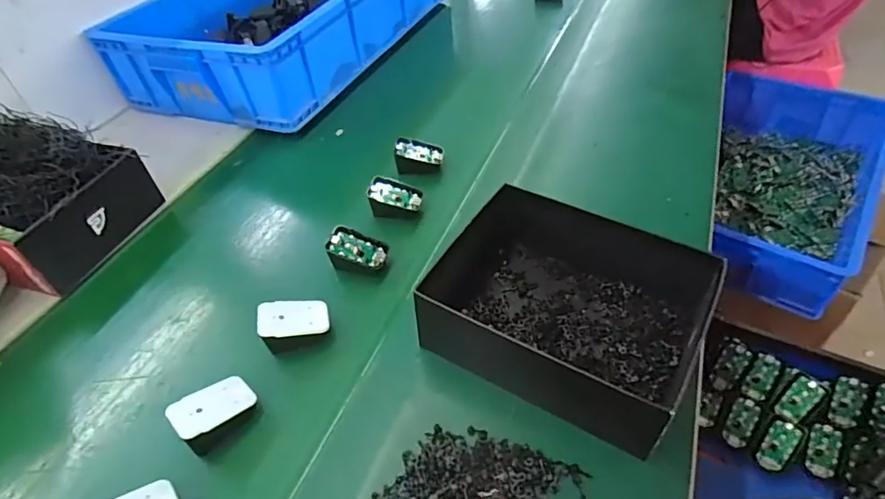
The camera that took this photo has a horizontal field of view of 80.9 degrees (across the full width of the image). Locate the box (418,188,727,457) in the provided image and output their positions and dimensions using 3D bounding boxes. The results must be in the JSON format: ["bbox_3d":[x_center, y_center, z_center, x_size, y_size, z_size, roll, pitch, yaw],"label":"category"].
[{"bbox_3d":[0.123,0.053,0.515,0.242,0.078,0.197,18,50,22],"label":"box"}]

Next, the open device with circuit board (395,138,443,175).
[{"bbox_3d":[-0.032,-0.133,0.744,0.070,0.043,0.042,-7,45,-1],"label":"open device with circuit board"}]

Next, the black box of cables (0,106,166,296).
[{"bbox_3d":[-0.497,-0.069,0.639,0.159,0.140,0.185,14,48,19],"label":"black box of cables"}]

